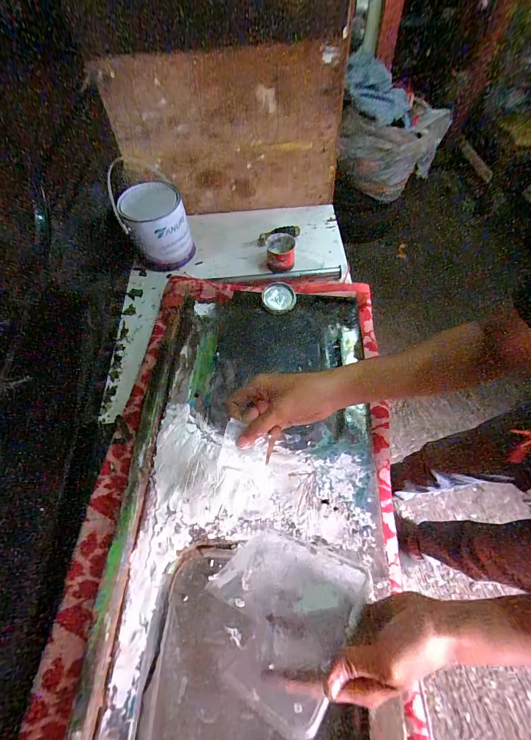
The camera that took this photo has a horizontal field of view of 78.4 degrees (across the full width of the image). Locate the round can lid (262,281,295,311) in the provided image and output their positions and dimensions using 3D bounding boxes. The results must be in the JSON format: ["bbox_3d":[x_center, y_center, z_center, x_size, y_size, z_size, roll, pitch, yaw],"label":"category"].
[{"bbox_3d":[0.029,-0.154,0.684,0.068,0.013,0.068,1,61,-1],"label":"round can lid"}]

